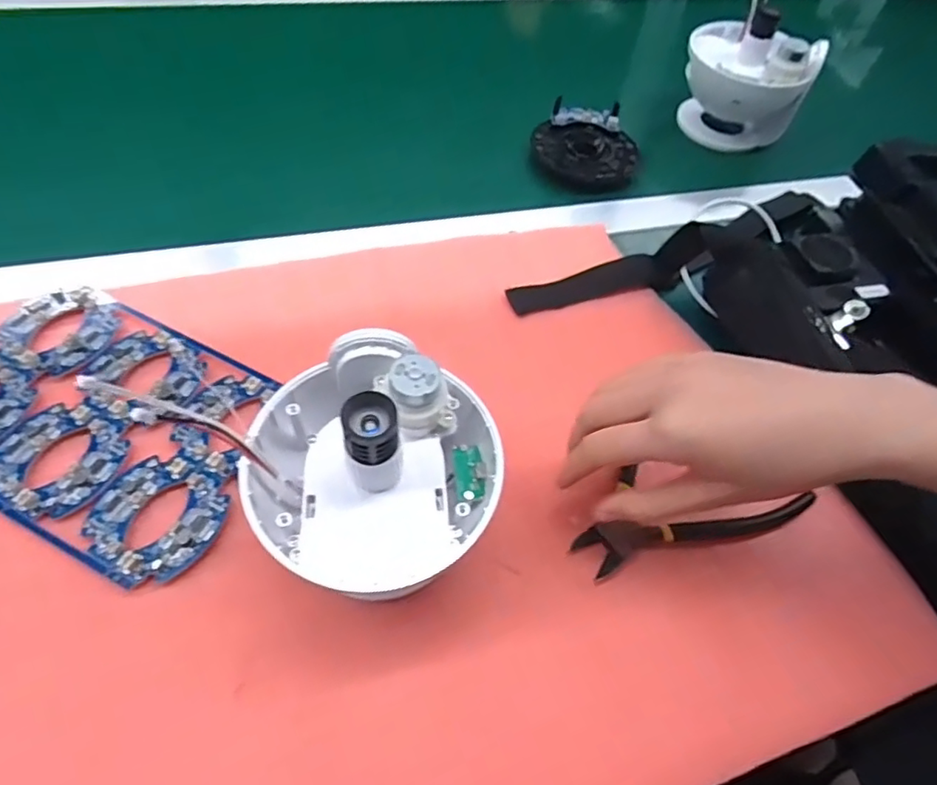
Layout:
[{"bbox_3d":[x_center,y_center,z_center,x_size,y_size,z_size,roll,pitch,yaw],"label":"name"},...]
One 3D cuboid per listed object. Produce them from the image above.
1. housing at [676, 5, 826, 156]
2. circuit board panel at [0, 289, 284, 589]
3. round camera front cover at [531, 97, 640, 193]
[{"bbox_3d":[0.272,-0.308,0.588,0.121,0.112,0.092,27,59,14],"label":"housing"},{"bbox_3d":[-0.215,0.014,0.346,0.199,0.007,0.134,25,60,11],"label":"circuit board panel"},{"bbox_3d":[0.111,-0.228,0.557,0.097,0.025,0.104,10,58,1],"label":"round camera front cover"}]

